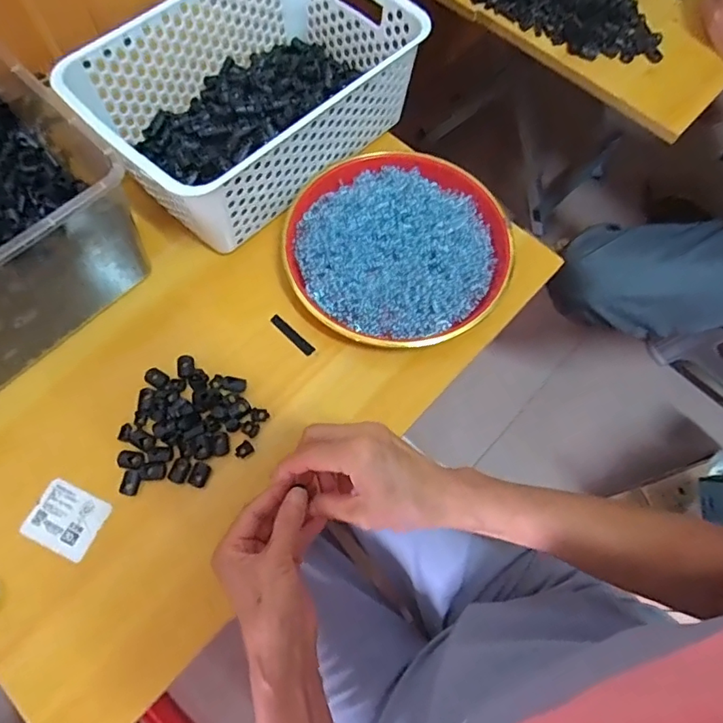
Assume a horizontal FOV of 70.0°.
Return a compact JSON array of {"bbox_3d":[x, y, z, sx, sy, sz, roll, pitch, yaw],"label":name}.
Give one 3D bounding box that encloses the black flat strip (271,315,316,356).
[{"bbox_3d":[-0.065,-0.025,0.487,0.053,0.004,0.010,43,74,14],"label":"black flat strip"}]

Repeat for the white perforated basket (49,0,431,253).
[{"bbox_3d":[-0.110,-0.275,0.516,0.204,0.085,0.305,43,74,14],"label":"white perforated basket"}]

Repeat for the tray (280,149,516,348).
[{"bbox_3d":[0.033,-0.113,0.508,0.207,0.029,0.206,1,69,-1],"label":"tray"}]

